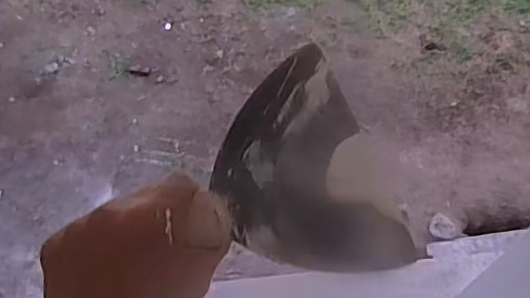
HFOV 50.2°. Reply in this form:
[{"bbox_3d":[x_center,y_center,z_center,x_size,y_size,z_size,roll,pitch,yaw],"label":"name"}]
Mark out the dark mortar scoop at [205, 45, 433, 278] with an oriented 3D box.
[{"bbox_3d":[0.022,0.018,0.342,0.097,0.010,0.136,-26,81,8],"label":"dark mortar scoop"}]

